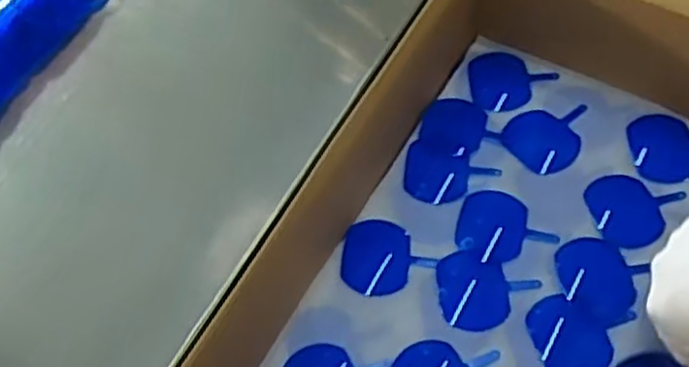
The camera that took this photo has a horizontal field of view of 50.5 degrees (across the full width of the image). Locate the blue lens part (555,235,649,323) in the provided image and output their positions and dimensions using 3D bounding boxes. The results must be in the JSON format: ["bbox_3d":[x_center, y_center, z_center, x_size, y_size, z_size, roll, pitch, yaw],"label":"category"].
[{"bbox_3d":[0.177,0.065,0.516,0.058,0.004,0.053,33,73,22],"label":"blue lens part"}]

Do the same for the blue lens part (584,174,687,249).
[{"bbox_3d":[0.210,0.021,0.541,0.063,0.004,0.057,20,64,15],"label":"blue lens part"}]

